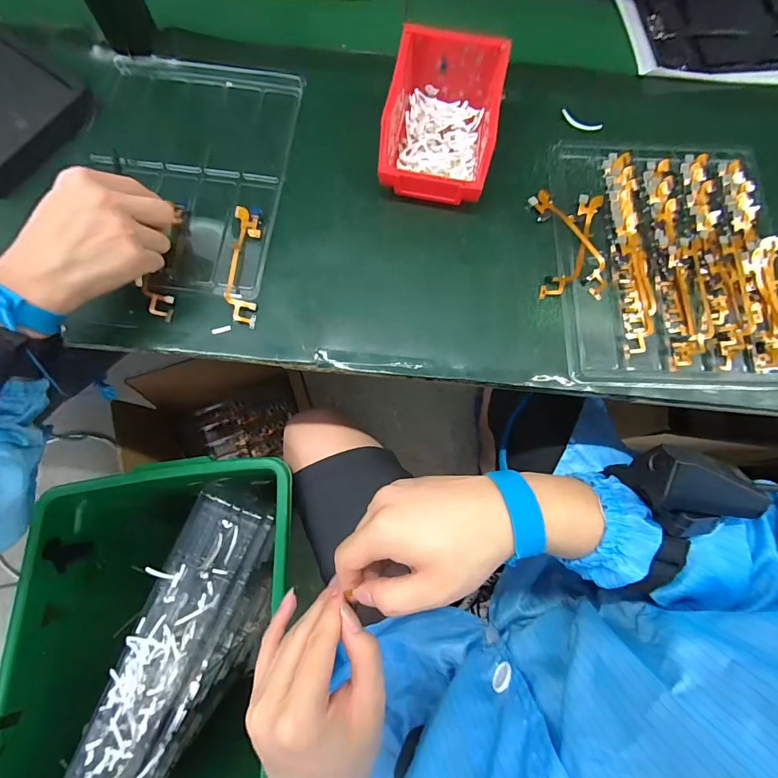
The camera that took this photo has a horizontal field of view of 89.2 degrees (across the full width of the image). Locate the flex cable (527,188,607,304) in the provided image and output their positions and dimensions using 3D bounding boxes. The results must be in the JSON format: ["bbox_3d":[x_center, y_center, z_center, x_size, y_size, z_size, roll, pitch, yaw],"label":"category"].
[{"bbox_3d":[0.192,-0.155,0.409,0.036,0.006,0.132,-24,77,-7],"label":"flex cable"}]

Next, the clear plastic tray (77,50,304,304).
[{"bbox_3d":[-0.219,-0.244,0.431,0.215,0.016,0.291,7,75,1],"label":"clear plastic tray"}]

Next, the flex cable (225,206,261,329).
[{"bbox_3d":[-0.144,-0.125,0.392,0.027,0.009,0.130,-1,75,-1],"label":"flex cable"}]

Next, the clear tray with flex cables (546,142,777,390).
[{"bbox_3d":[0.288,-0.137,0.406,0.221,0.013,0.274,3,75,0],"label":"clear tray with flex cables"}]

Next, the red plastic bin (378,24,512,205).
[{"bbox_3d":[0.054,-0.272,0.406,0.104,0.077,0.144,11,75,2],"label":"red plastic bin"}]

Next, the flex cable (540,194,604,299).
[{"bbox_3d":[0.192,-0.149,0.406,0.028,0.007,0.131,25,76,5],"label":"flex cable"}]

